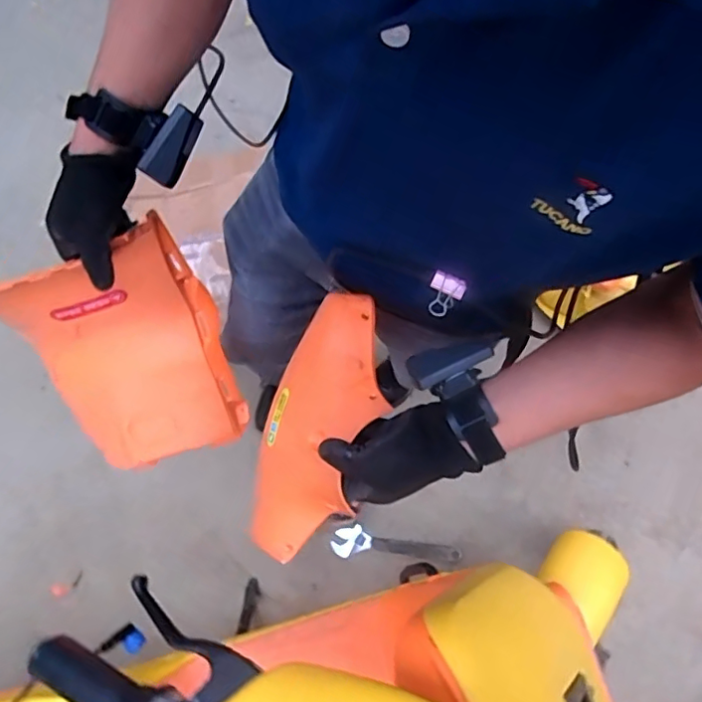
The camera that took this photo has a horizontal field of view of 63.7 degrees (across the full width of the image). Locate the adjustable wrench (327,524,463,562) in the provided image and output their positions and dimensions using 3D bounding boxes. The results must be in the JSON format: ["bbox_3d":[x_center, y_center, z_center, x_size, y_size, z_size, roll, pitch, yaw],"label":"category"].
[{"bbox_3d":[0.106,0.460,1.338,0.298,0.027,0.065,4,75,2],"label":"adjustable wrench"}]

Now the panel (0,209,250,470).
[{"bbox_3d":[-0.270,0.014,0.670,0.218,0.109,0.305,-17,116,1],"label":"panel"}]

